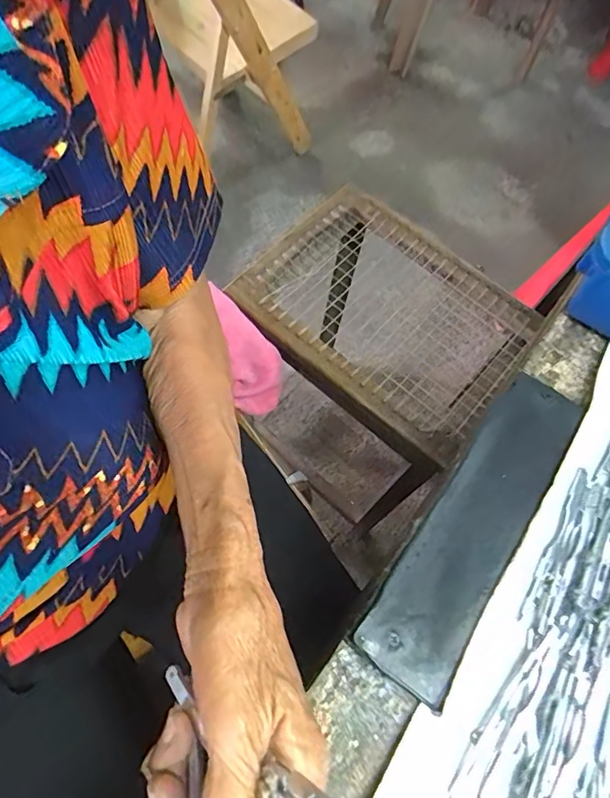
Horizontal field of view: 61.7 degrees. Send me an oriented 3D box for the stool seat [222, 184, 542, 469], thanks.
[{"bbox_3d":[0.095,-0.102,0.591,0.303,0.035,0.232,39,69,12],"label":"stool seat"}]

